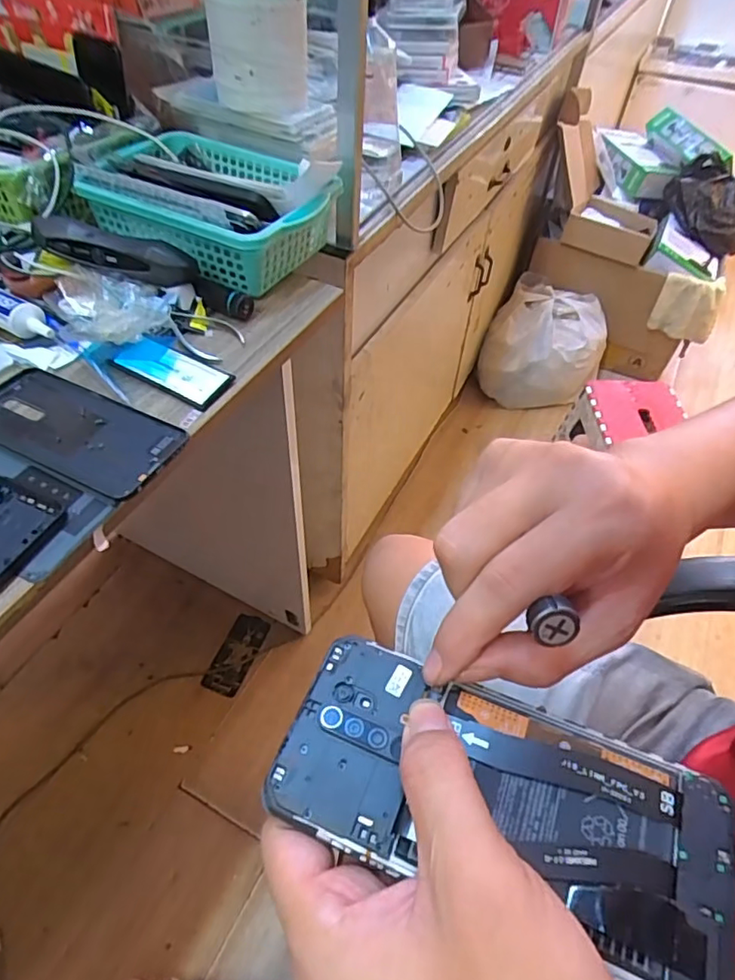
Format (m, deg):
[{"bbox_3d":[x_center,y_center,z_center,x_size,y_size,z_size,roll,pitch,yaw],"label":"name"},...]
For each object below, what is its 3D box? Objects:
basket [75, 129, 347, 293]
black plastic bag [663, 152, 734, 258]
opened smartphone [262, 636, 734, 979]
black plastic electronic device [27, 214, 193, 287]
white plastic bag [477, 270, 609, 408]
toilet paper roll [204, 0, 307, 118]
[{"bbox_3d":[-0.152,-0.288,0.577,0.231,0.071,0.168,23,53,15],"label":"basket"},{"bbox_3d":[0.885,-0.732,1.492,0.234,0.169,0.186,26,54,16],"label":"black plastic bag"},{"bbox_3d":[0.046,0.110,0.207,0.157,0.007,0.072,17,50,12],"label":"opened smartphone"},{"bbox_3d":[-0.220,-0.208,0.501,0.136,0.037,0.025,7,51,2],"label":"black plastic electronic device"},{"bbox_3d":[0.469,-0.384,1.537,0.297,0.229,0.268,19,52,11],"label":"white plastic bag"},{"bbox_3d":[-0.107,-0.444,0.571,0.095,0.098,0.087,-6,50,-9],"label":"toilet paper roll"}]

